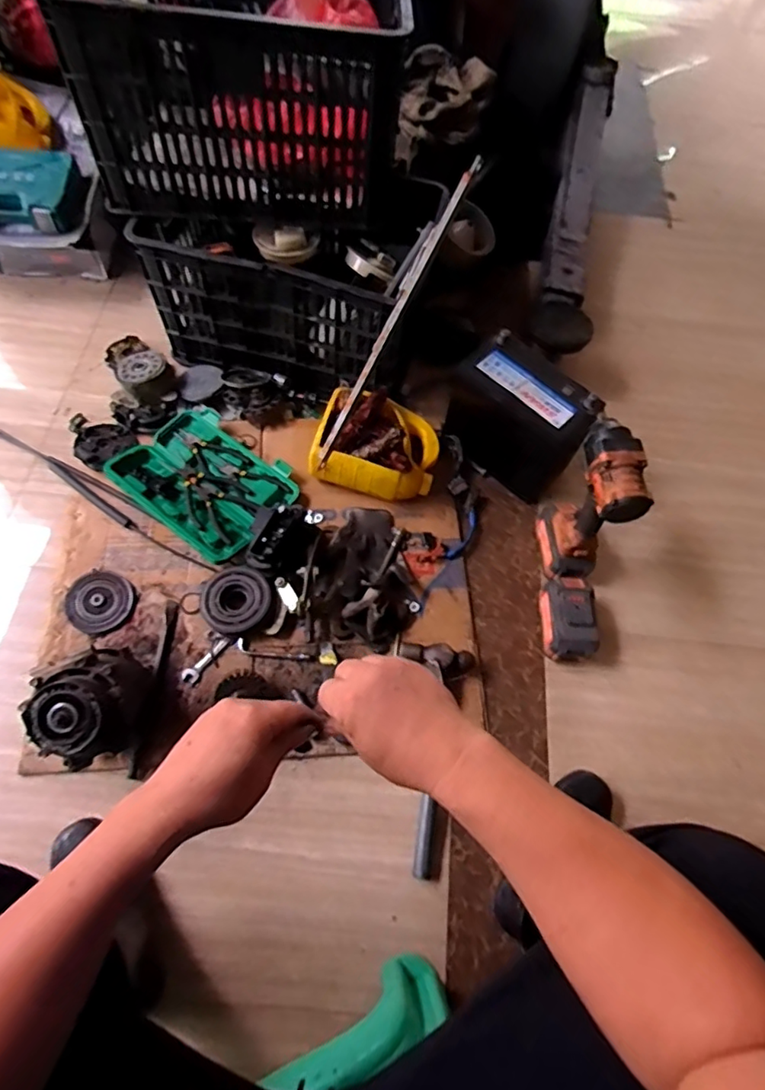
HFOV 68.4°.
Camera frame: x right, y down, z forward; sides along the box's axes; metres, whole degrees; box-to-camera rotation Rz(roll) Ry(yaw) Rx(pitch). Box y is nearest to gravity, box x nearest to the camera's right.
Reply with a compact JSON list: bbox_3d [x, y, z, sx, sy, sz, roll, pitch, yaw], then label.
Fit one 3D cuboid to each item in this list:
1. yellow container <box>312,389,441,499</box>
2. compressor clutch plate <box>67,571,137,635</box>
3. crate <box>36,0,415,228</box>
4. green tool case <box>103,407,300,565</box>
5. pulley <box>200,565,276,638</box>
[{"bbox_3d":[-0.008,-0.181,1.023,0.215,0.108,0.190,14,65,4],"label":"yellow container"},{"bbox_3d":[-0.476,0.094,0.946,0.106,0.015,0.101,1,65,-2],"label":"compressor clutch plate"},{"bbox_3d":[-0.227,-0.812,0.947,0.496,0.266,0.429,0,64,-5],"label":"crate"},{"bbox_3d":[-0.323,-0.120,1.032,0.304,0.036,0.227,38,69,14],"label":"green tool case"},{"bbox_3d":[-0.242,0.096,0.944,0.112,0.045,0.112,1,65,-2],"label":"pulley"}]

